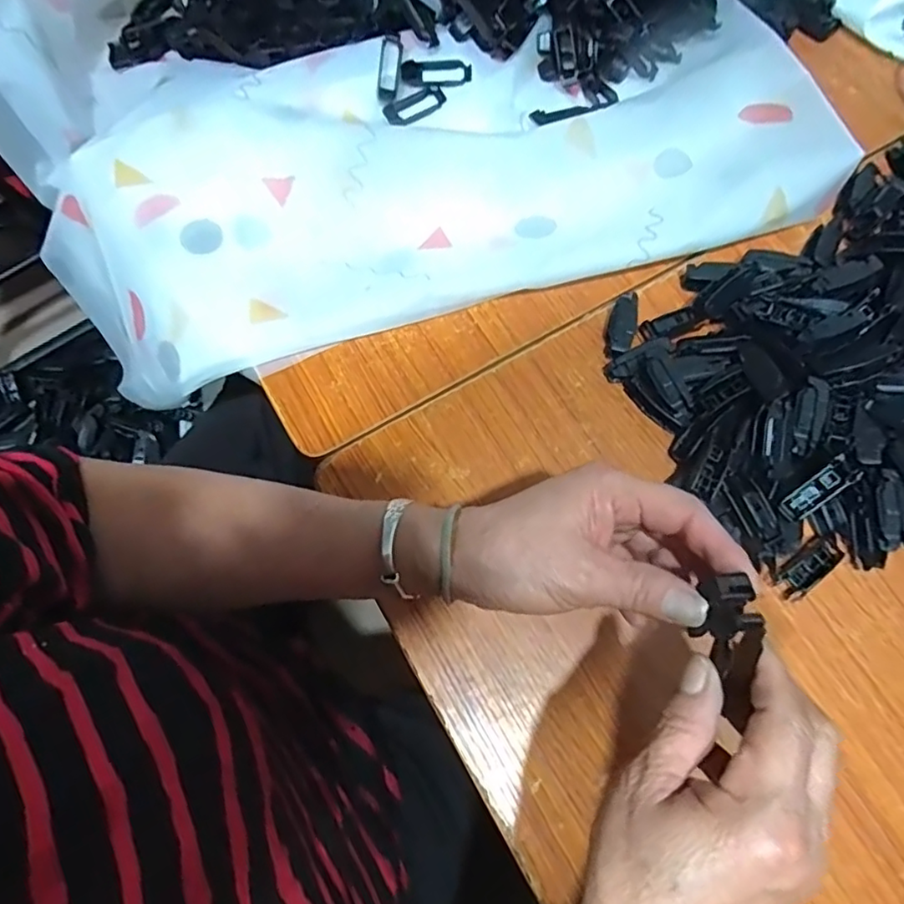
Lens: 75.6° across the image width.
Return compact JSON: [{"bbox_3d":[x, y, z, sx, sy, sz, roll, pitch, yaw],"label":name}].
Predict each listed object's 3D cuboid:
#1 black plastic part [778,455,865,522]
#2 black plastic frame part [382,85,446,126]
[{"bbox_3d":[0.230,0.024,0.367,0.048,0.010,0.018,-44,75,17],"label":"black plastic part"},{"bbox_3d":[-0.030,-0.283,0.476,0.055,0.008,0.024,-34,75,-11],"label":"black plastic frame part"}]

